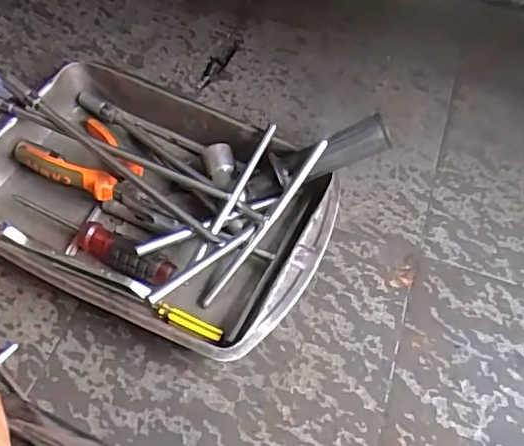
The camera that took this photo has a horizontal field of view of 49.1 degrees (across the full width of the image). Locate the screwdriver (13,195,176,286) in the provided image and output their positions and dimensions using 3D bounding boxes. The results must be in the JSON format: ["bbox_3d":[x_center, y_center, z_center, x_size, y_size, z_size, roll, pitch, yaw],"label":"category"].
[{"bbox_3d":[-0.168,0.012,0.563,0.186,0.029,0.028,28,60,13],"label":"screwdriver"}]

